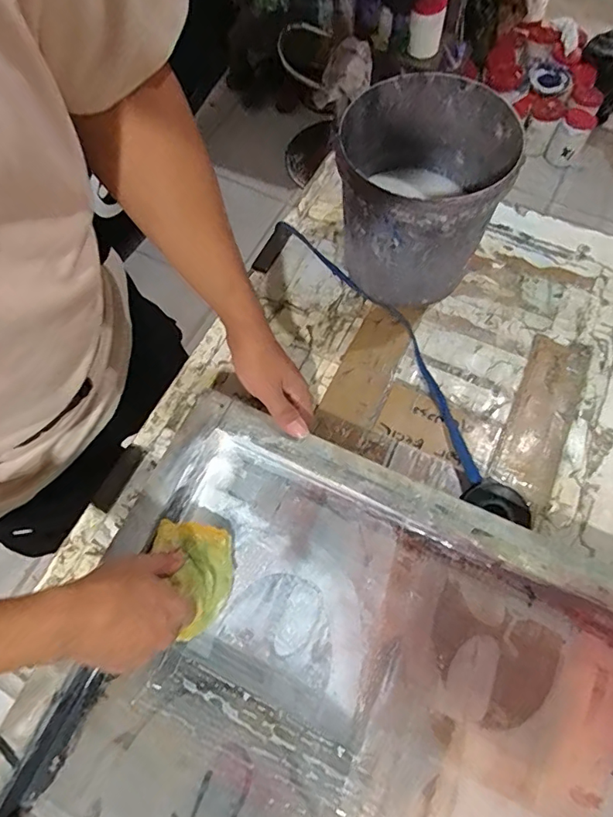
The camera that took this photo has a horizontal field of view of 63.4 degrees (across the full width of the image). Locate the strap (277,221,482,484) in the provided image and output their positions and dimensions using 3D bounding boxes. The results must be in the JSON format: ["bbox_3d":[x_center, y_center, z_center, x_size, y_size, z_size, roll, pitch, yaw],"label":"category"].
[{"bbox_3d":[0.100,-0.104,0.637,0.063,0.015,0.439,-30,70,-9],"label":"strap"}]

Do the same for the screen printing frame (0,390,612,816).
[{"bbox_3d":[0.039,0.307,0.435,0.560,0.054,0.486,24,71,11],"label":"screen printing frame"}]

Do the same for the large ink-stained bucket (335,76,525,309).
[{"bbox_3d":[0.130,-0.244,0.592,0.172,0.186,0.183,-1,68,2],"label":"large ink-stained bucket"}]

